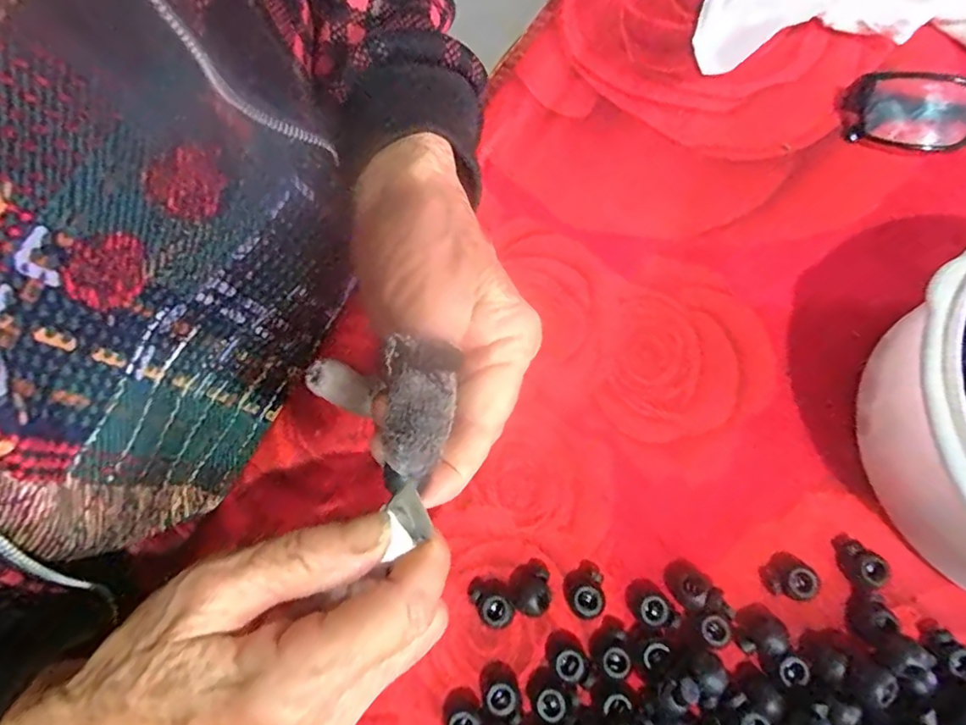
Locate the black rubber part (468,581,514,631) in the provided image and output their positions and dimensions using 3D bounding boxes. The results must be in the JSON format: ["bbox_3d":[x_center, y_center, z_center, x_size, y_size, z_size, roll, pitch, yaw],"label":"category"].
[{"bbox_3d":[0.003,0.104,0.240,0.021,0.008,0.013,41,79,12],"label":"black rubber part"}]

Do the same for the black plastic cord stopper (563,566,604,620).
[{"bbox_3d":[0.043,0.099,0.240,0.015,0.010,0.020,1,72,1],"label":"black plastic cord stopper"}]

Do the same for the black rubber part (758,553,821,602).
[{"bbox_3d":[0.130,0.091,0.239,0.018,0.013,0.018,0,74,2],"label":"black rubber part"}]

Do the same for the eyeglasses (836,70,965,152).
[{"bbox_3d":[0.265,-0.129,0.293,0.134,0.029,0.047,14,75,6],"label":"eyeglasses"}]

